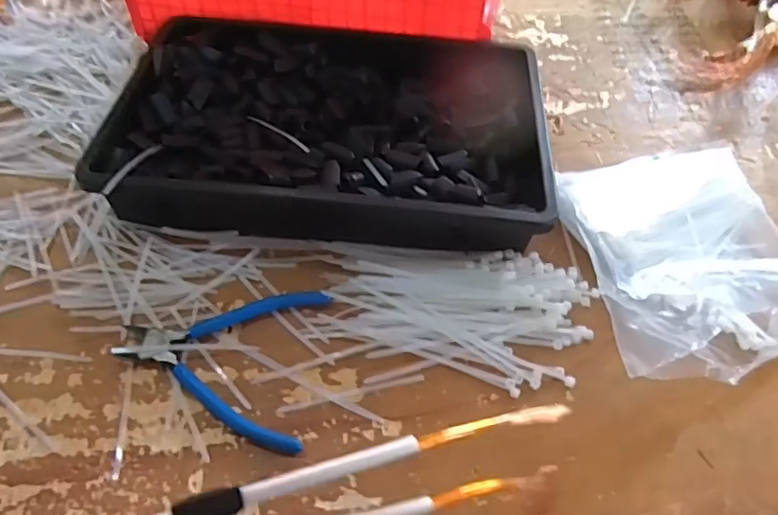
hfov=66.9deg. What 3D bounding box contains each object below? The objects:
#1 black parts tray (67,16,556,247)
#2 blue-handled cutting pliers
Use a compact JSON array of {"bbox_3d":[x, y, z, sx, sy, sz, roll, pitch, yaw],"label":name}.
[{"bbox_3d":[-0.049,-0.124,0.545,0.371,0.064,0.268,3,50,1],"label":"black parts tray"},{"bbox_3d":[-0.120,0.065,0.416,0.139,0.012,0.122,8,50,3],"label":"blue-handled cutting pliers"}]

